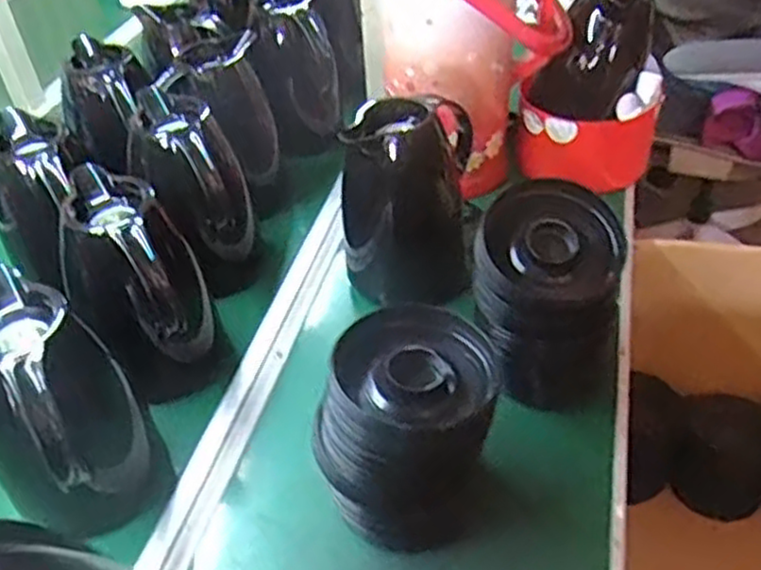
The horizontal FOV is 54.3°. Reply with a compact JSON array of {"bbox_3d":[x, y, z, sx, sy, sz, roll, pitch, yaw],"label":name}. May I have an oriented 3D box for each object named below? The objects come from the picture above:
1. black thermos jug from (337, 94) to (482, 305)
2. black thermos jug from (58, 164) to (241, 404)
[{"bbox_3d":[0.029,-0.098,0.775,0.134,0.184,0.134,-2,42,3],"label":"black thermos jug"},{"bbox_3d":[-0.217,0.008,0.695,0.122,0.191,0.156,-19,44,-15],"label":"black thermos jug"}]

